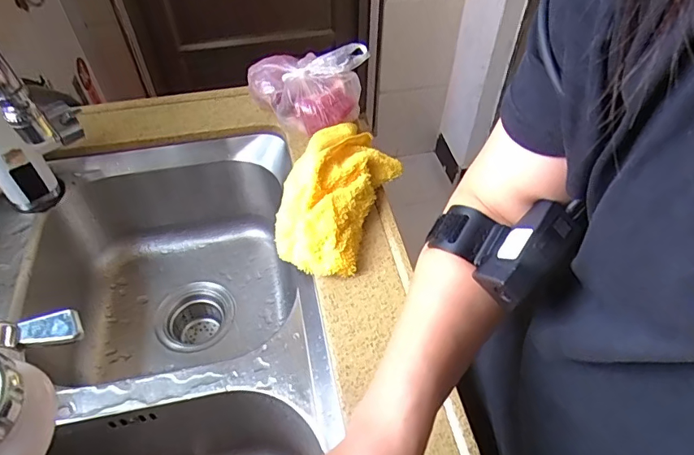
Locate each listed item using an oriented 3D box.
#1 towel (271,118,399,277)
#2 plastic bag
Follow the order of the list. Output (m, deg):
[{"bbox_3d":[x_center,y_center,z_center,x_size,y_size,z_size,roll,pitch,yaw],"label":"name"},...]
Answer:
[{"bbox_3d":[-0.013,-0.044,0.526,0.102,0.060,0.201,17,52,14],"label":"towel"},{"bbox_3d":[-0.059,-0.191,0.619,0.154,0.068,0.100,14,51,11],"label":"plastic bag"}]

